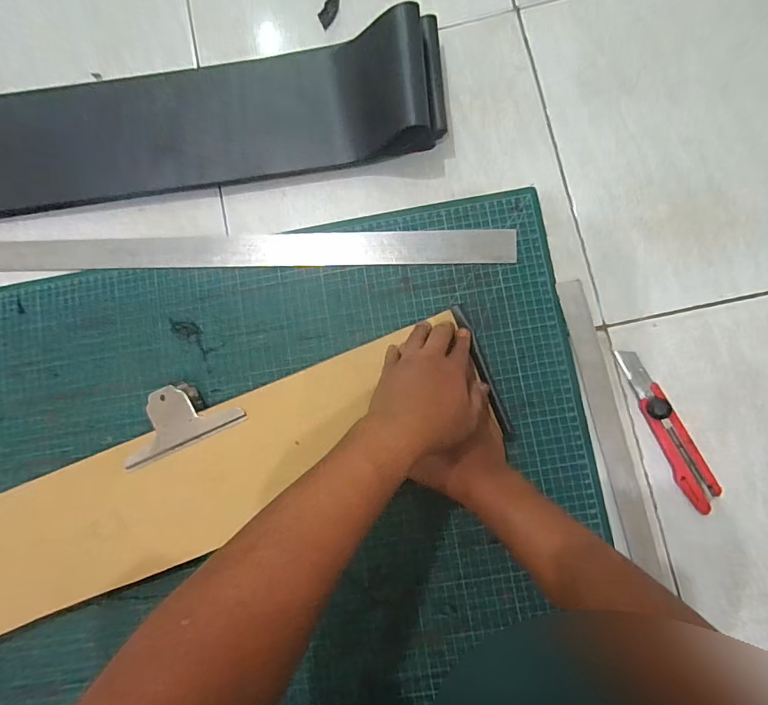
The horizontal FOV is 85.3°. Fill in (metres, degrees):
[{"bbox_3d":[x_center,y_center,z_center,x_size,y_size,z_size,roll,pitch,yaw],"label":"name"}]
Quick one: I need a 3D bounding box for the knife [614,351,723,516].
[{"bbox_3d":[0.291,0.078,0.430,0.029,0.014,0.174,-27,83,2],"label":"knife"}]

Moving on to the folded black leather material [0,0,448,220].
[{"bbox_3d":[-0.299,-0.256,0.497,0.737,0.056,0.160,-7,84,5],"label":"folded black leather material"}]

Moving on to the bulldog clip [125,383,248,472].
[{"bbox_3d":[-0.222,0.069,0.469,0.123,0.037,0.069,-26,83,3],"label":"bulldog clip"}]

